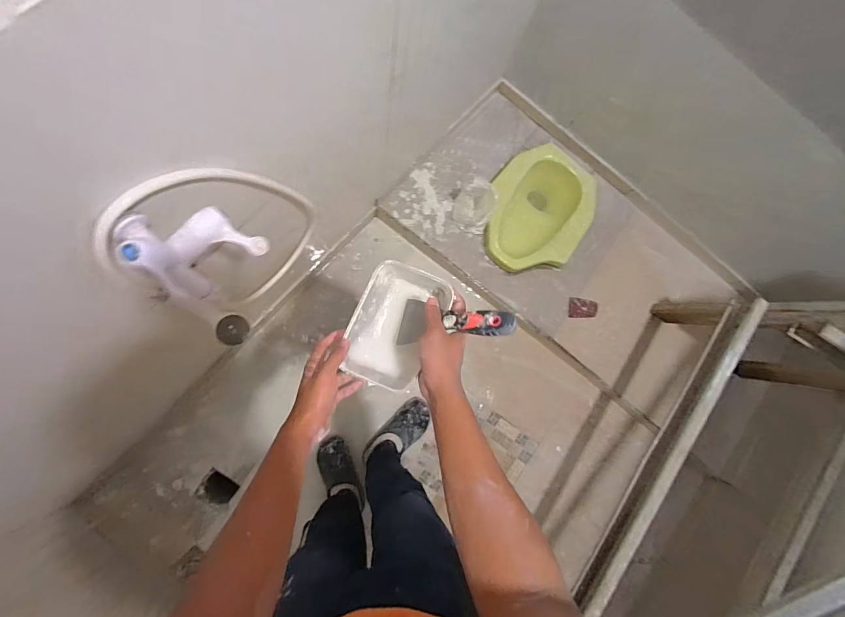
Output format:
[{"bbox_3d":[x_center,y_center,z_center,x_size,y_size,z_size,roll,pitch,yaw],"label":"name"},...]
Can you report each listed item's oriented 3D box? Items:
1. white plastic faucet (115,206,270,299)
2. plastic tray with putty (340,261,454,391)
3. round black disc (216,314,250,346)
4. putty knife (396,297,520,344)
[{"bbox_3d":[-0.262,-0.078,0.443,0.115,0.088,0.111,43,81,-3],"label":"white plastic faucet"},{"bbox_3d":[-0.043,0.025,0.586,0.116,0.075,0.169,23,82,-6],"label":"plastic tray with putty"},{"bbox_3d":[-0.368,0.044,0.779,0.014,0.071,0.058,31,68,33],"label":"round black disc"},{"bbox_3d":[0.033,0.019,0.536,0.024,0.204,0.065,9,83,-39],"label":"putty knife"}]

